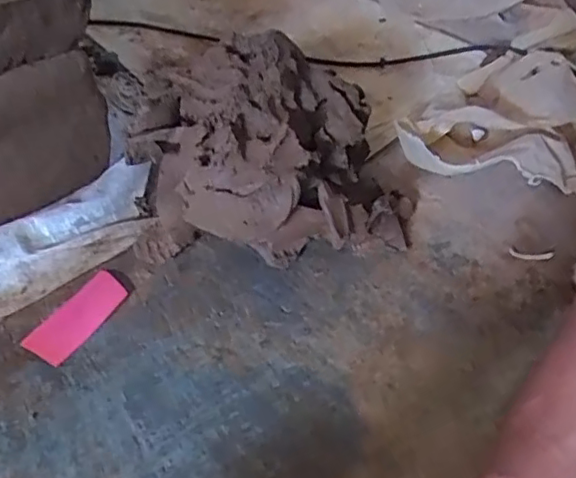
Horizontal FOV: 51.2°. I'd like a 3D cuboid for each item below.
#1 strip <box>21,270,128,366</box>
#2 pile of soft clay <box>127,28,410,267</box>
[{"bbox_3d":[-0.207,0.075,0.595,0.045,0.011,0.105,25,49,19],"label":"strip"},{"bbox_3d":[-0.016,-0.095,0.652,0.274,0.192,0.234,-18,50,-21],"label":"pile of soft clay"}]

